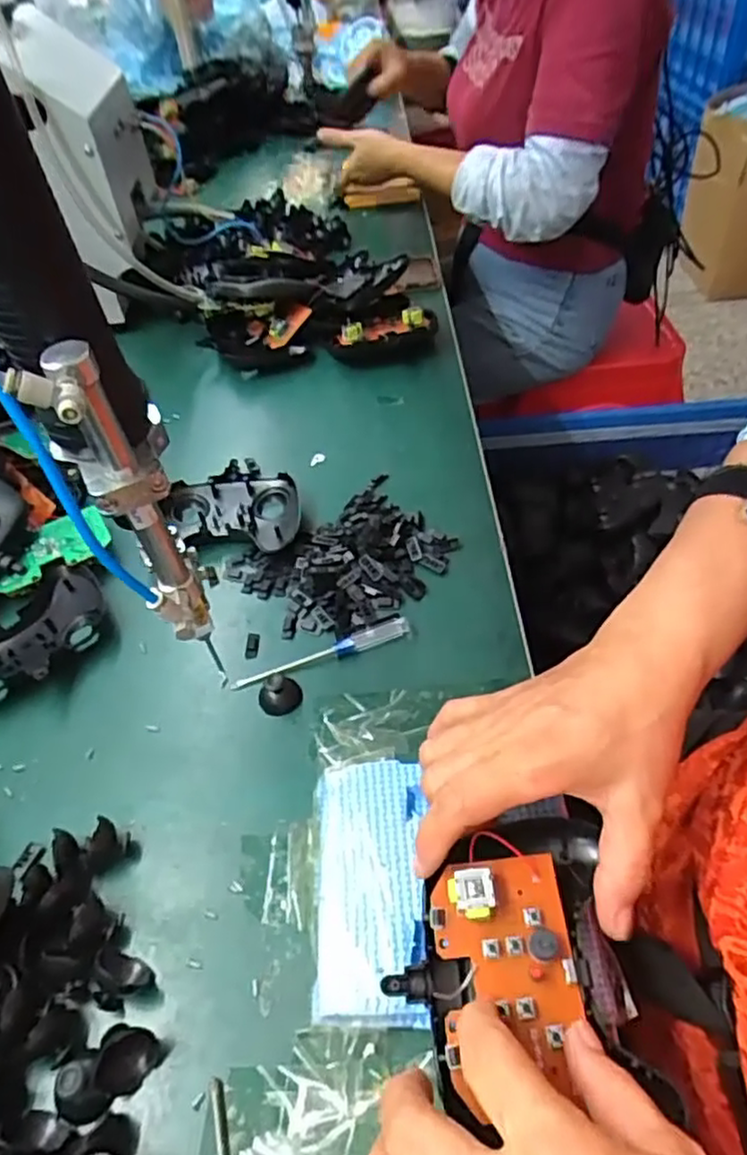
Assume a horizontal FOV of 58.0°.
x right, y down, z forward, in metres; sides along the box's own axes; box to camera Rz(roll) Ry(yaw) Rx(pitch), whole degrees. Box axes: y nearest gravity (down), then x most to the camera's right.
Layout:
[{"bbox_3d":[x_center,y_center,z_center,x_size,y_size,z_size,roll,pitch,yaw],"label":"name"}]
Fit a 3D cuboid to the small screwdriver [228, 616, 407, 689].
[{"bbox_3d":[-0.034,0.049,0.439,0.119,0.013,0.011,-17,47,-10],"label":"small screwdriver"}]

